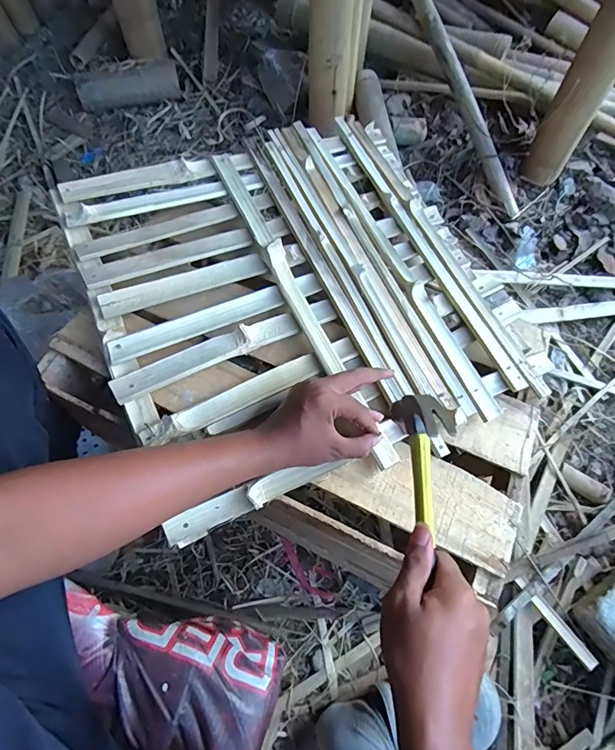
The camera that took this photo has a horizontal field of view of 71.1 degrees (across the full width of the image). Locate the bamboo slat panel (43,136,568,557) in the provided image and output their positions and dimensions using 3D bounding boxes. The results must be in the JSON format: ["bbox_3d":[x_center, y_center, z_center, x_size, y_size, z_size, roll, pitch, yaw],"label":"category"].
[{"bbox_3d":[-0.011,-0.116,0.566,0.499,0.045,0.486,-24,72,-11],"label":"bamboo slat panel"}]

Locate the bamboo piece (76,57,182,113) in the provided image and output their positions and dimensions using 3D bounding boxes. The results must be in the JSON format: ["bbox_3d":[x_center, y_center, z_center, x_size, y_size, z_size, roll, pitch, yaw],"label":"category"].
[{"bbox_3d":[-0.473,-0.765,1.144,0.262,0.066,0.081,-21,71,-12],"label":"bamboo piece"}]

